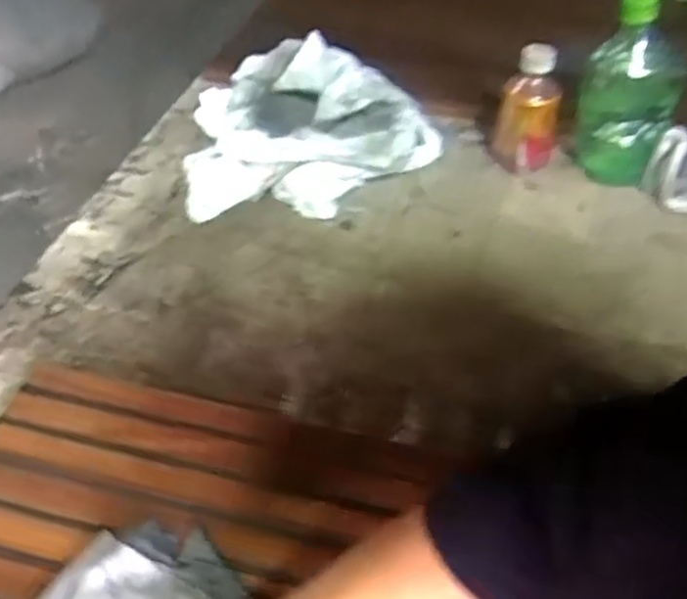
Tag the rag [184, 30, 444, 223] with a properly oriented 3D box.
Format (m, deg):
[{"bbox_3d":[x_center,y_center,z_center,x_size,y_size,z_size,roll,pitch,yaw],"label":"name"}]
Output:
[{"bbox_3d":[-0.035,-0.202,0.837,0.280,0.084,0.263,-1,46,3],"label":"rag"}]

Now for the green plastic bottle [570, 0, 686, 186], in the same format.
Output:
[{"bbox_3d":[0.309,-0.230,0.771,0.097,0.197,0.091,17,50,19],"label":"green plastic bottle"}]

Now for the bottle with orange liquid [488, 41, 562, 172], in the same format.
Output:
[{"bbox_3d":[0.207,-0.218,0.799,0.068,0.136,0.071,9,48,13],"label":"bottle with orange liquid"}]

